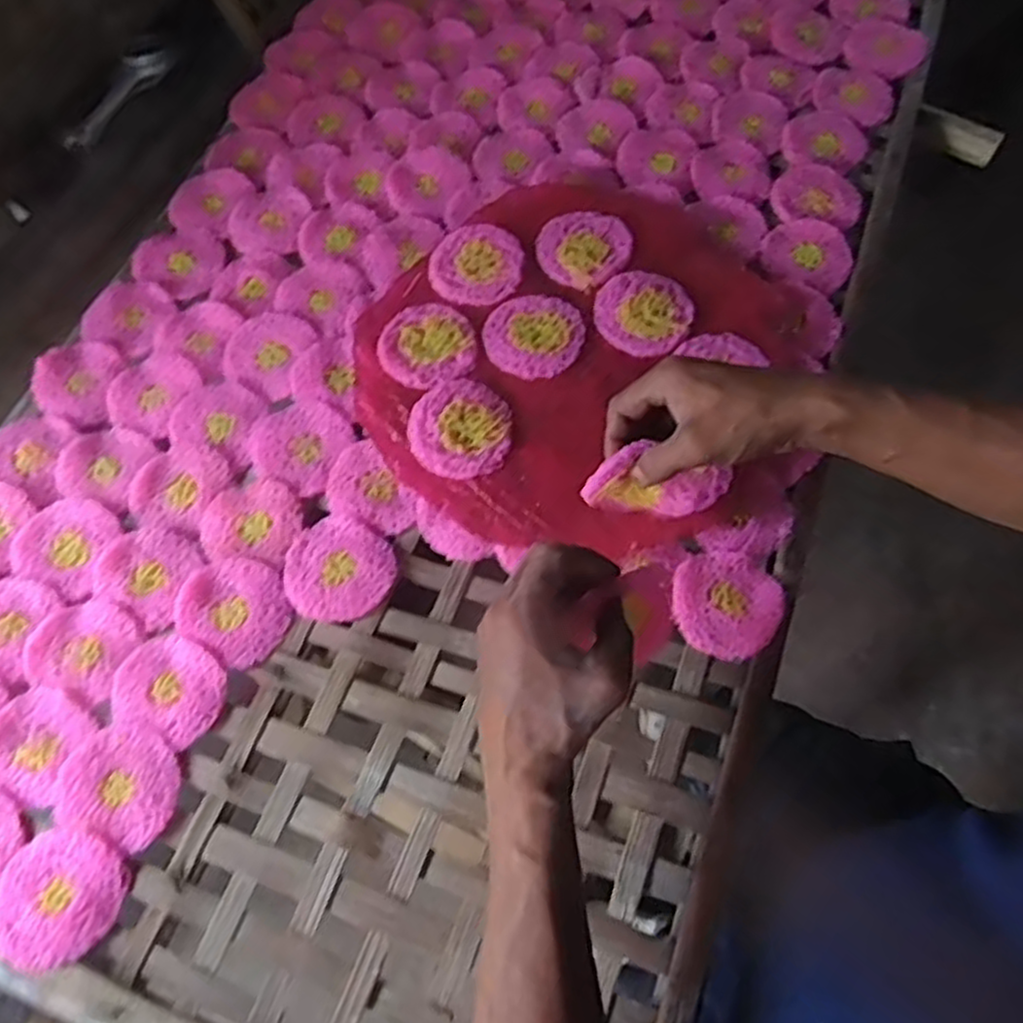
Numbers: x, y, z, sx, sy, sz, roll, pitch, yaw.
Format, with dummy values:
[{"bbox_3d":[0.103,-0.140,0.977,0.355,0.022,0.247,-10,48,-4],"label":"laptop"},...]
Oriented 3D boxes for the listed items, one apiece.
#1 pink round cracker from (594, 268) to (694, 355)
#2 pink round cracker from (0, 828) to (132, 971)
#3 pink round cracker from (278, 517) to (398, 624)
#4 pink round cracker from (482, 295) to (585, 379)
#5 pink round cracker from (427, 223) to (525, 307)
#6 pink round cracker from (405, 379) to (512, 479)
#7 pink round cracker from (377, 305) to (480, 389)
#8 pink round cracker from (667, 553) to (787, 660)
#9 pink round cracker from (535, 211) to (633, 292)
[{"bbox_3d":[0.110,-0.167,0.634,0.079,0.006,0.077,-1,67,2],"label":"pink round cracker"},{"bbox_3d":[-0.286,0.240,0.475,0.080,0.010,0.074,-1,67,2],"label":"pink round cracker"},{"bbox_3d":[-0.128,0.042,0.558,0.079,0.004,0.076,-1,67,2],"label":"pink round cracker"},{"bbox_3d":[0.019,-0.145,0.630,0.082,0.006,0.076,-1,67,2],"label":"pink round cracker"},{"bbox_3d":[-0.031,-0.214,0.657,0.080,0.008,0.078,-1,67,2],"label":"pink round cracker"},{"bbox_3d":[-0.041,-0.065,0.593,0.078,0.012,0.081,-1,67,2],"label":"pink round cracker"},{"bbox_3d":[-0.069,-0.137,0.626,0.078,0.006,0.076,-1,67,2],"label":"pink round cracker"},{"bbox_3d":[0.151,0.066,0.542,0.077,0.013,0.070,-1,67,2],"label":"pink round cracker"},{"bbox_3d":[0.063,-0.231,0.663,0.079,0.006,0.083,-1,67,2],"label":"pink round cracker"}]

